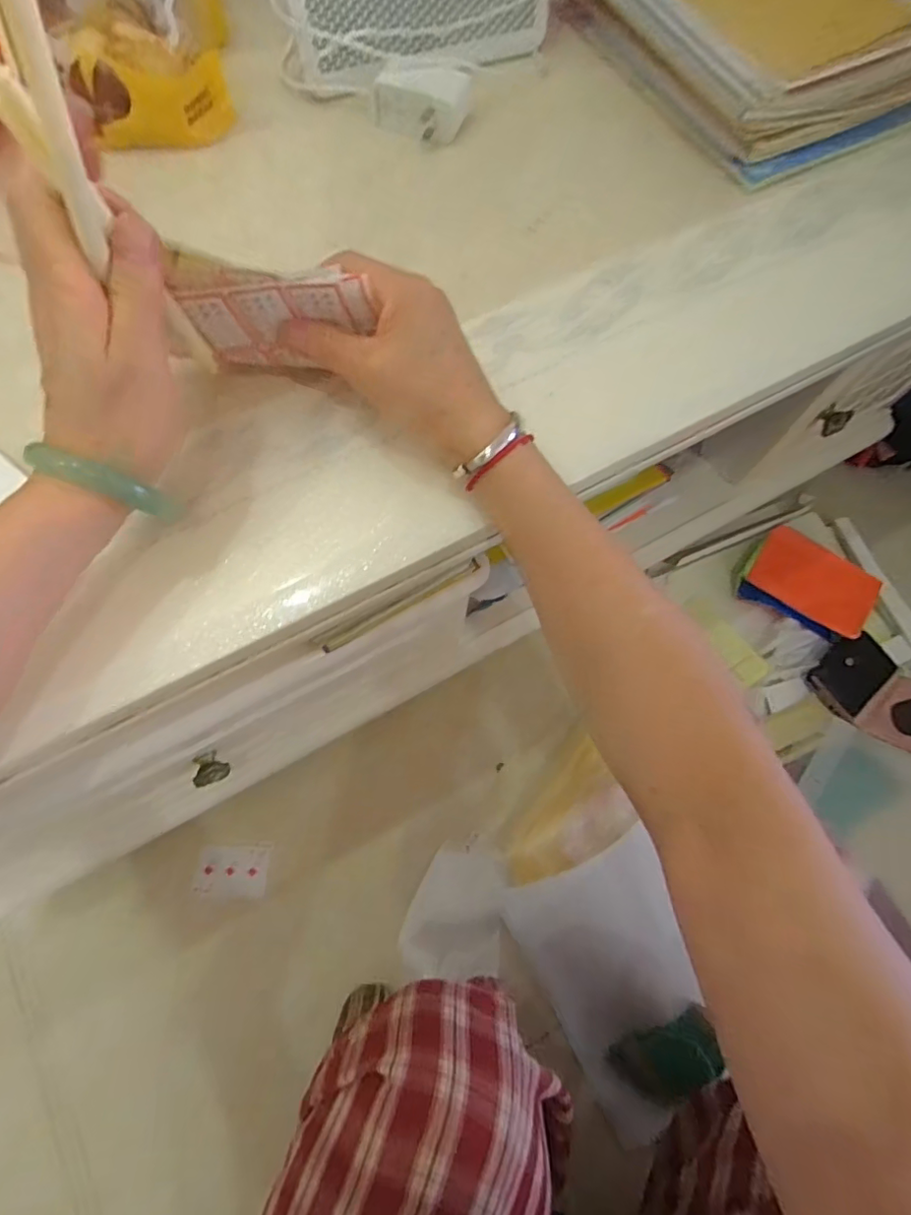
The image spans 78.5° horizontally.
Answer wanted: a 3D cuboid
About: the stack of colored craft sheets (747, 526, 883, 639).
[{"bbox_3d":[0.453,-0.033,0.704,0.145,0.015,0.080,38,118,23],"label":"stack of colored craft sheets"}]

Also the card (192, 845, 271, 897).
[{"bbox_3d":[-0.262,0.310,0.656,0.080,0.004,0.055,6,77,-9],"label":"card"}]

